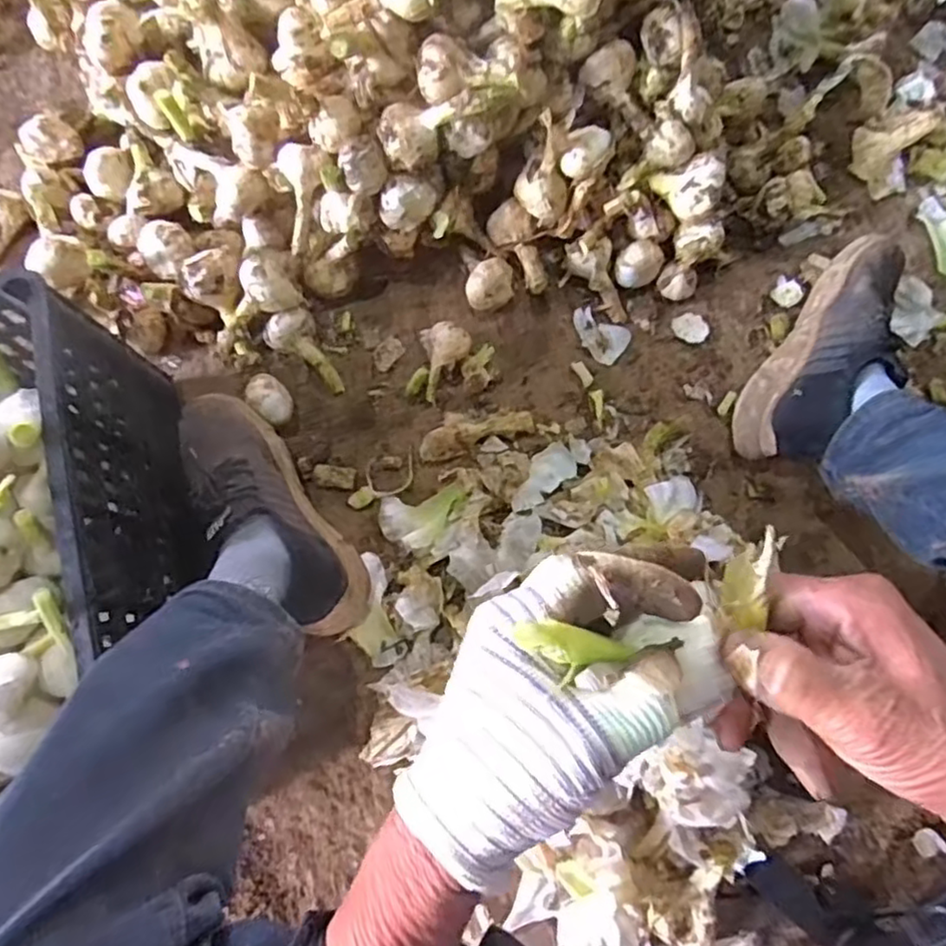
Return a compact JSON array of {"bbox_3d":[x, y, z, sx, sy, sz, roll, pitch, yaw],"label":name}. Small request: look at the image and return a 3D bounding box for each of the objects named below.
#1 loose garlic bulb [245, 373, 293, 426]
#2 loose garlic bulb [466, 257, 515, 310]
[{"bbox_3d":[-0.203,-0.073,0.673,0.049,0.039,0.038,43,79,10],"label":"loose garlic bulb"},{"bbox_3d":[0.017,-0.194,0.700,0.047,0.049,0.041,-1,76,-1],"label":"loose garlic bulb"}]

